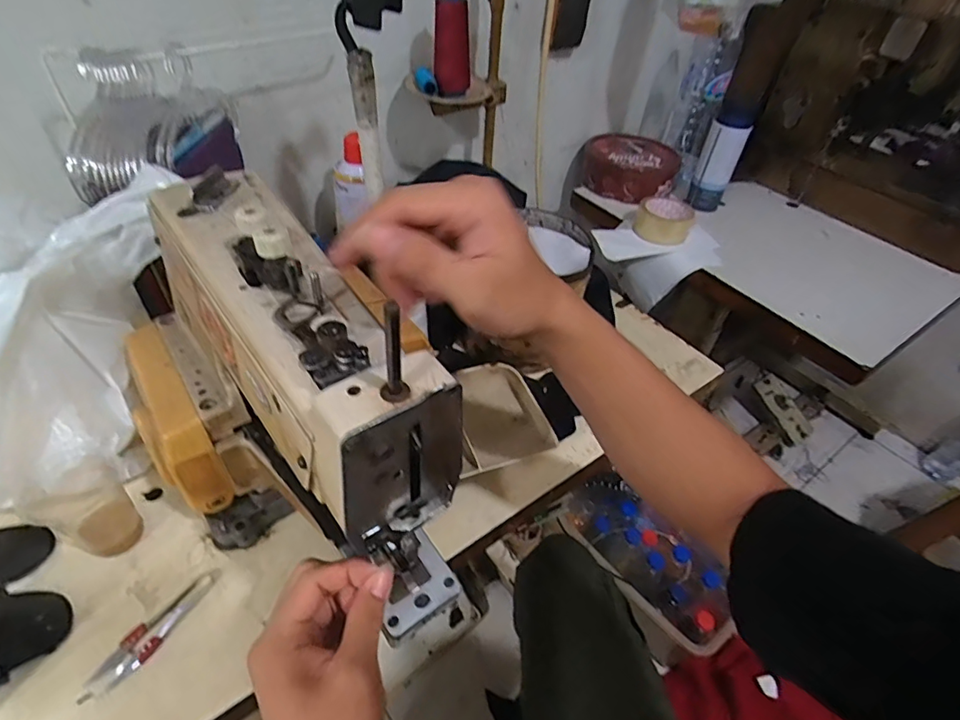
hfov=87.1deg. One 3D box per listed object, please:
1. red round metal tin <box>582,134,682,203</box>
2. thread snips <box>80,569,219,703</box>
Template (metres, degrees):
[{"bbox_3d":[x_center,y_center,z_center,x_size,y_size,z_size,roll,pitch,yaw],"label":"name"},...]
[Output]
[{"bbox_3d":[0.293,-0.383,0.995,0.172,0.076,0.168,3,44,-3],"label":"red round metal tin"},{"bbox_3d":[-0.271,0.226,0.421,0.027,0.004,0.117,26,48,20],"label":"thread snips"}]

